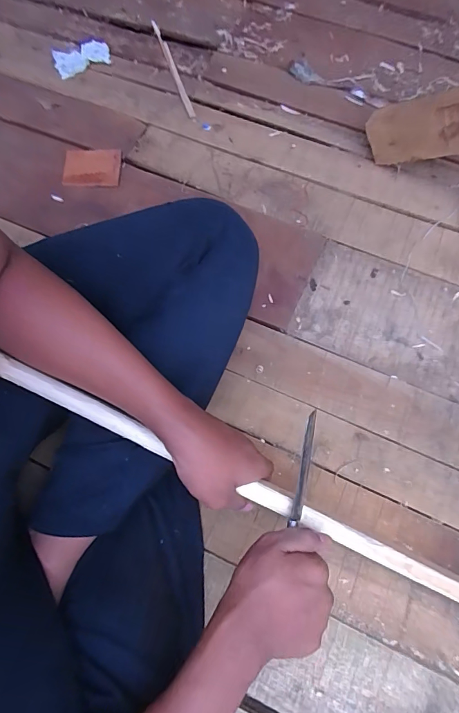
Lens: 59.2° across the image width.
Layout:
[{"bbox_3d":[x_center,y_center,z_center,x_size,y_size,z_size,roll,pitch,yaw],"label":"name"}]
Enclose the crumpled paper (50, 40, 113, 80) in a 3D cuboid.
[{"bbox_3d":[-0.317,-0.639,0.870,0.117,0.018,0.087,-30,70,-11],"label":"crumpled paper"}]

